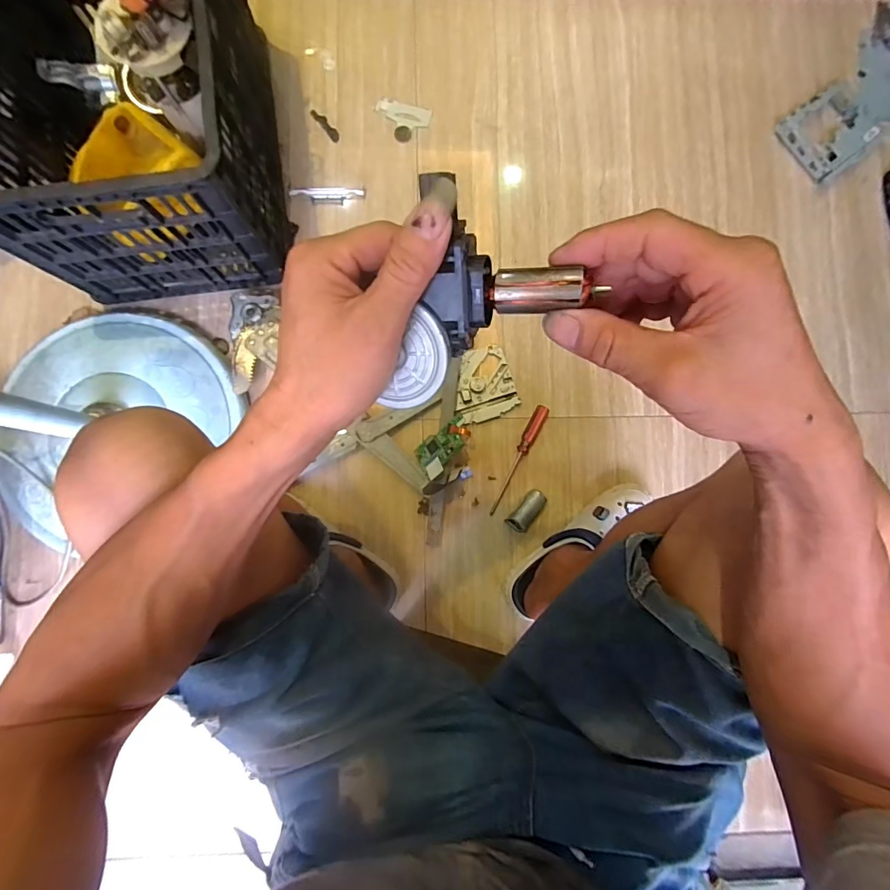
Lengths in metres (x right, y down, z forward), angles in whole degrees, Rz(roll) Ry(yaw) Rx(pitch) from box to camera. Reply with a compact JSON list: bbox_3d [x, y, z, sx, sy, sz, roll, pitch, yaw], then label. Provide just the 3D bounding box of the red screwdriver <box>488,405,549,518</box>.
[{"bbox_3d":[0.121,0.024,0.754,0.023,0.017,0.197,28,86,2],"label":"red screwdriver"}]

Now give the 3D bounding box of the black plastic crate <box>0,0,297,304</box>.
[{"bbox_3d":[-0.453,-0.507,0.649,0.345,0.301,0.502,-10,86,-3],"label":"black plastic crate"}]

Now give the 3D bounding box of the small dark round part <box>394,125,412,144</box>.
[{"bbox_3d":[-0.075,-0.555,0.808,0.031,0.004,0.031,0,86,0],"label":"small dark round part"}]

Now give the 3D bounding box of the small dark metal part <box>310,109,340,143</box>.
[{"bbox_3d":[-0.213,-0.569,0.804,0.018,0.004,0.076,-40,87,-3],"label":"small dark metal part"}]

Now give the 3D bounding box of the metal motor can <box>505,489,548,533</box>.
[{"bbox_3d":[0.136,0.107,0.742,0.033,0.039,0.079,37,86,2],"label":"metal motor can"}]

